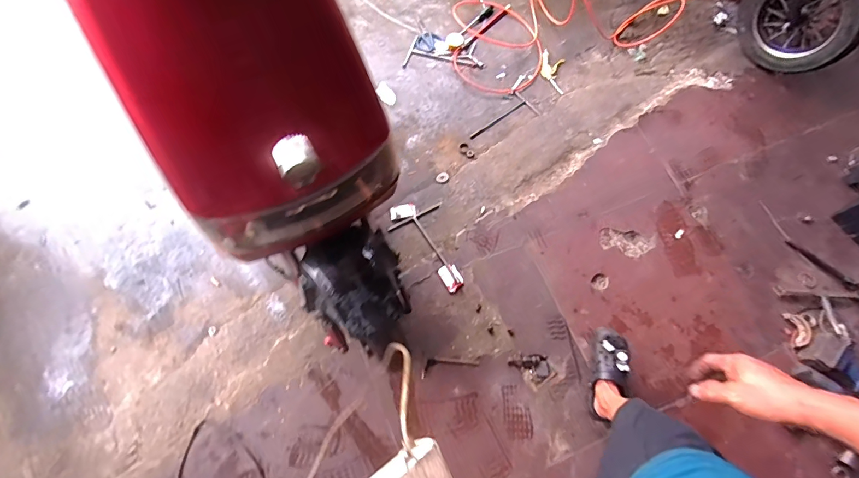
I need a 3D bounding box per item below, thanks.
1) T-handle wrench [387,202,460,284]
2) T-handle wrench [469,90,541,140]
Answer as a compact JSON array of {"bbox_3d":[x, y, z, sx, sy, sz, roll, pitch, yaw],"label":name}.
[{"bbox_3d":[0.016,0.028,1.344,0.194,0.020,0.272,-28,70,-9],"label":"T-handle wrench"},{"bbox_3d":[0.264,-0.443,1.567,0.265,0.017,0.135,-32,70,-10],"label":"T-handle wrench"}]

